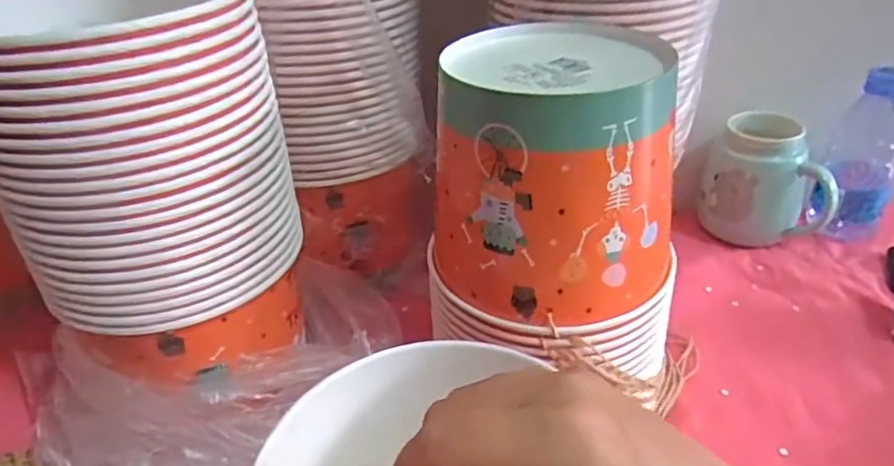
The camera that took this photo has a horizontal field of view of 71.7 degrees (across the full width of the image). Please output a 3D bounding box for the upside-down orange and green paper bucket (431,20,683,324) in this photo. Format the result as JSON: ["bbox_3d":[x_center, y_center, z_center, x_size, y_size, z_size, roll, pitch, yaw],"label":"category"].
[{"bbox_3d":[0.067,-0.042,0.375,0.142,0.123,0.150,5,34,13],"label":"upside-down orange and green paper bucket"}]

